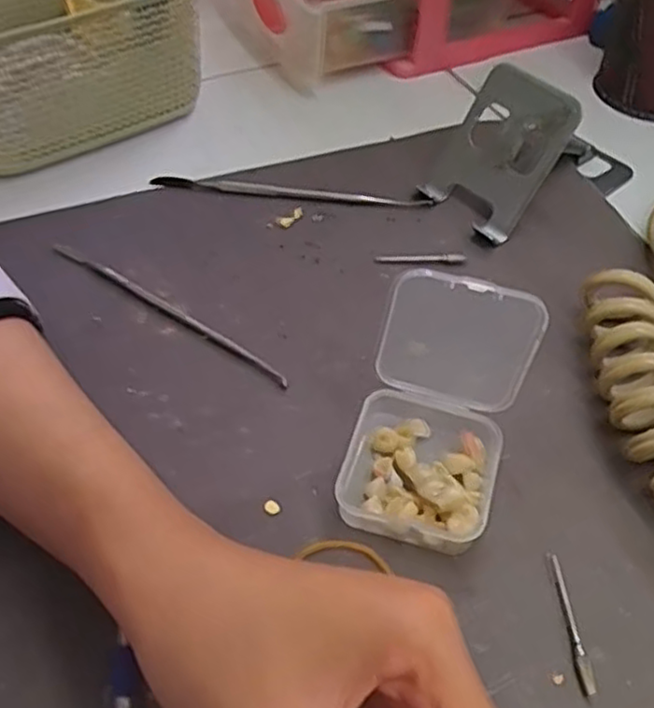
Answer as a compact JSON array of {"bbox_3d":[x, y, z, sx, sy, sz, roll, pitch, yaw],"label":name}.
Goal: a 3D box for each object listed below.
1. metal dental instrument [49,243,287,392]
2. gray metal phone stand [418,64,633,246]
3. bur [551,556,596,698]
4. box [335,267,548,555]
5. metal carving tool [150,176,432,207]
[{"bbox_3d":[-0.077,-0.022,0.331,0.146,0.005,0.007,29,56,22],"label":"metal dental instrument"},{"bbox_3d":[0.115,-0.125,0.383,0.117,0.063,0.067,-29,56,-24],"label":"gray metal phone stand"},{"bbox_3d":[0.085,0.093,0.242,0.005,0.004,0.047,-2,51,-1],"label":"bur"},{"bbox_3d":[0.040,0.020,0.256,0.057,0.071,0.077,18,51,13],"label":"box"},{"bbox_3d":[-0.020,-0.091,0.387,0.152,0.007,0.010,5,51,4],"label":"metal carving tool"}]

